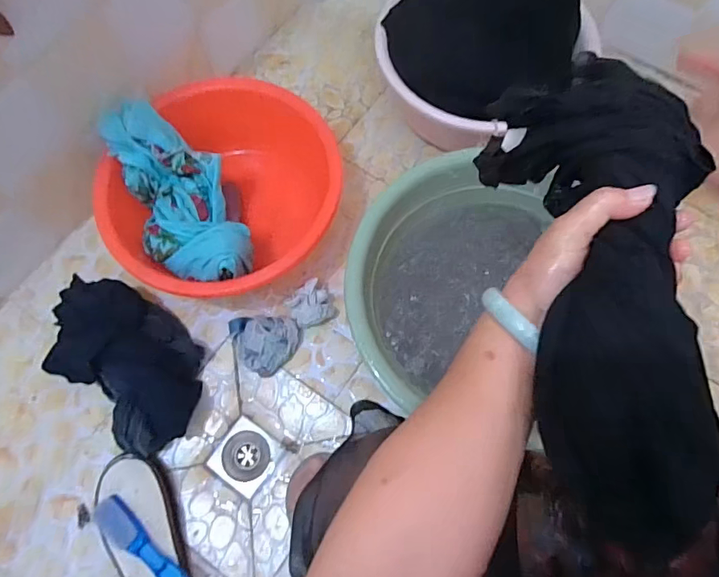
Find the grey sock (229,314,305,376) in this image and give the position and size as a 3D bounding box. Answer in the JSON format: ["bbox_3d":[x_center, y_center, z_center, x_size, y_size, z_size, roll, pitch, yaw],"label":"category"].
[{"bbox_3d":[-0.171,0.099,0.806,0.125,0.056,0.104,5,71,1],"label":"grey sock"}]

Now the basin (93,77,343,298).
[{"bbox_3d":[-0.227,-0.151,0.834,0.373,0.198,0.386,0,71,-1],"label":"basin"}]

